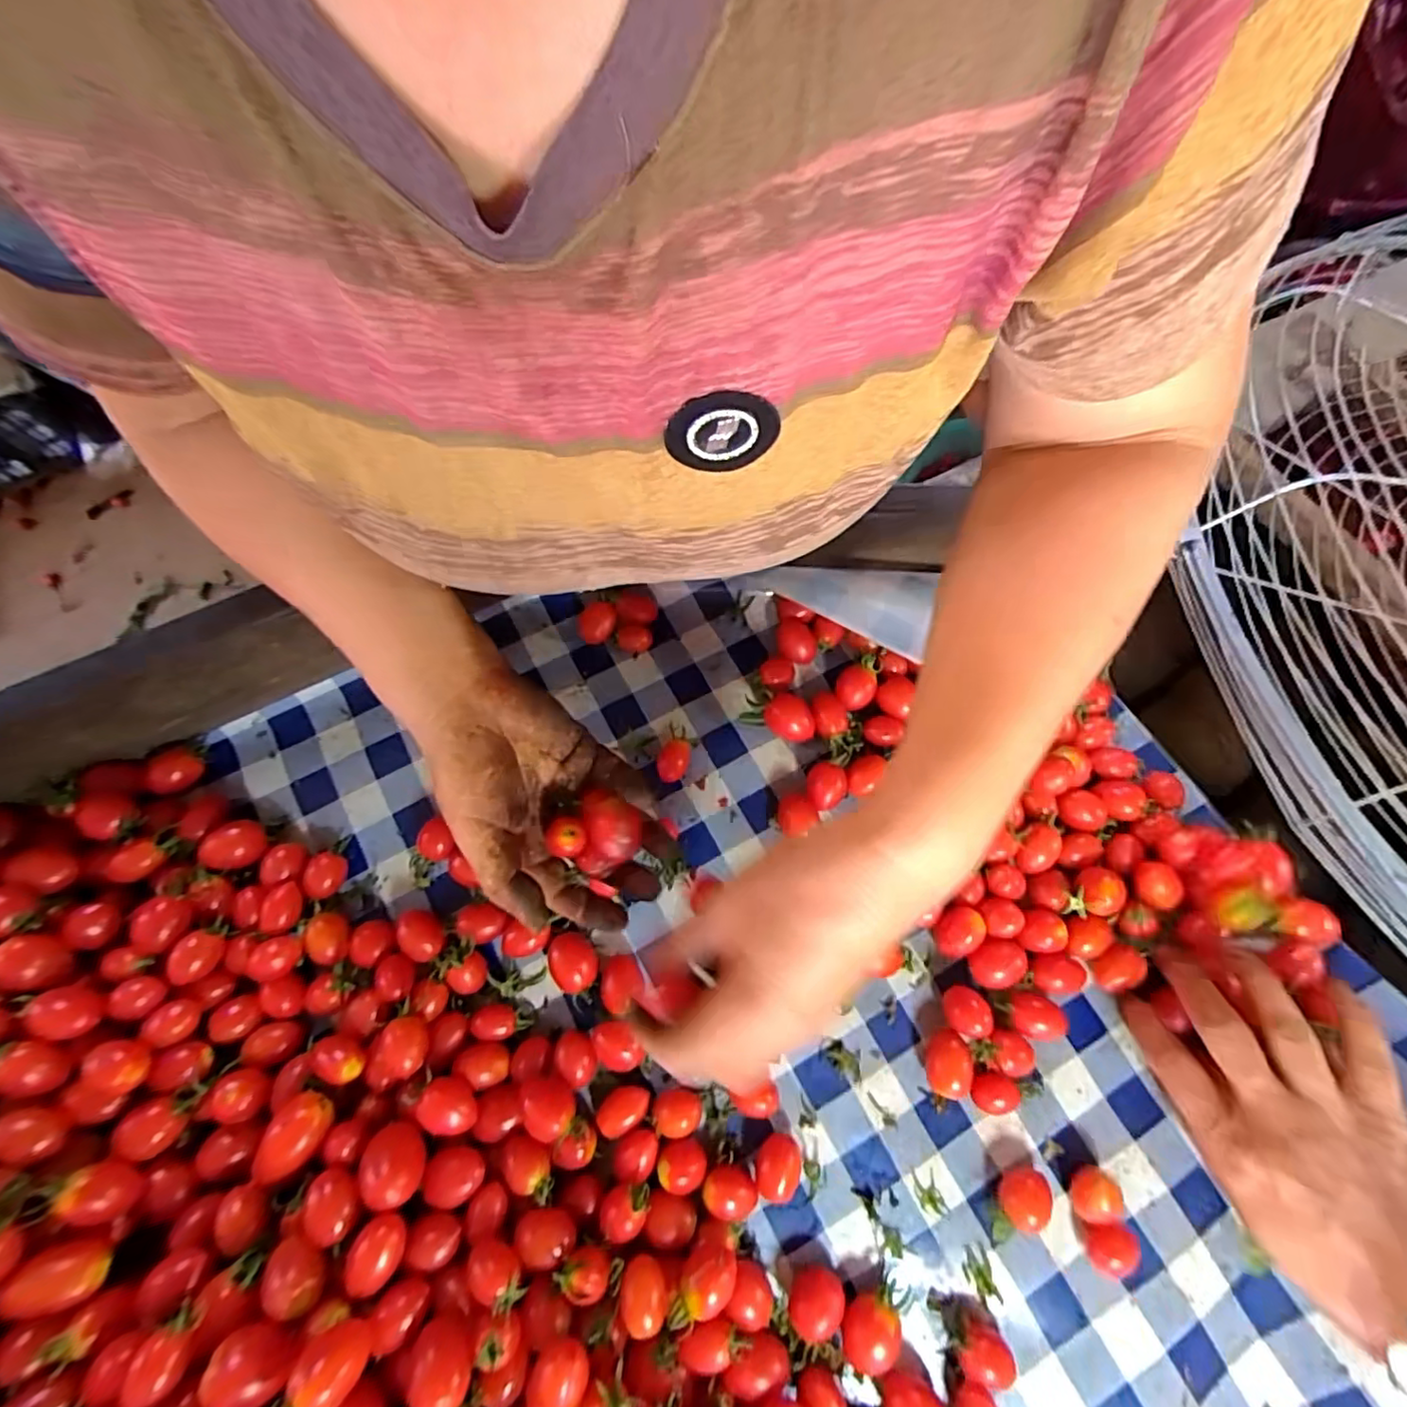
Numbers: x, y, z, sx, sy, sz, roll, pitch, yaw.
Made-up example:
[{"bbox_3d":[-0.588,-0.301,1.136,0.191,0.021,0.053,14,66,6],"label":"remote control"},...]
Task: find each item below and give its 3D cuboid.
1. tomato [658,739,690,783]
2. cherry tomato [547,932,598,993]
[{"bbox_3d":[-0.019,0.037,0.402,0.018,0.014,0.029,10,73,6],"label":"tomato"},{"bbox_3d":[-0.076,0.151,0.366,0.026,0.020,0.032,-9,73,0],"label":"cherry tomato"}]

